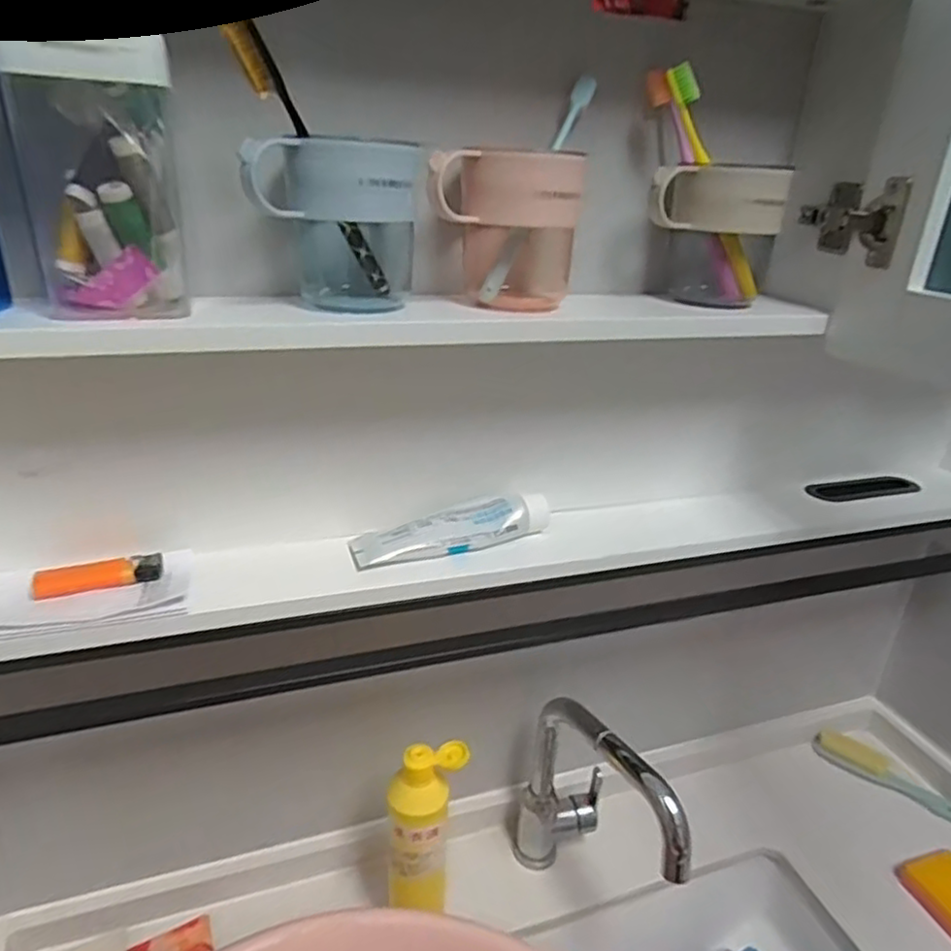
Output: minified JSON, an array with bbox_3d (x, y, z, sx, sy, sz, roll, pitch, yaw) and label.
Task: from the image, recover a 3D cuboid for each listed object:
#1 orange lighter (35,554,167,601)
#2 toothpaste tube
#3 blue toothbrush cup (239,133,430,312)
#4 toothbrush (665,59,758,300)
[{"bbox_3d":[-0.264,0.069,0.477,0.079,0.015,0.020,-8,27,-22],"label":"orange lighter"},{"bbox_3d":[-0.018,0.040,0.554,0.161,0.030,0.045,-6,26,-21],"label":"toothpaste tube"},{"bbox_3d":[-0.090,-0.163,0.446,0.101,0.103,0.088,-1,25,-10],"label":"blue toothbrush cup"},{"bbox_3d":[0.180,-0.214,0.511,0.016,0.178,0.020,-27,24,8],"label":"toothbrush"}]

